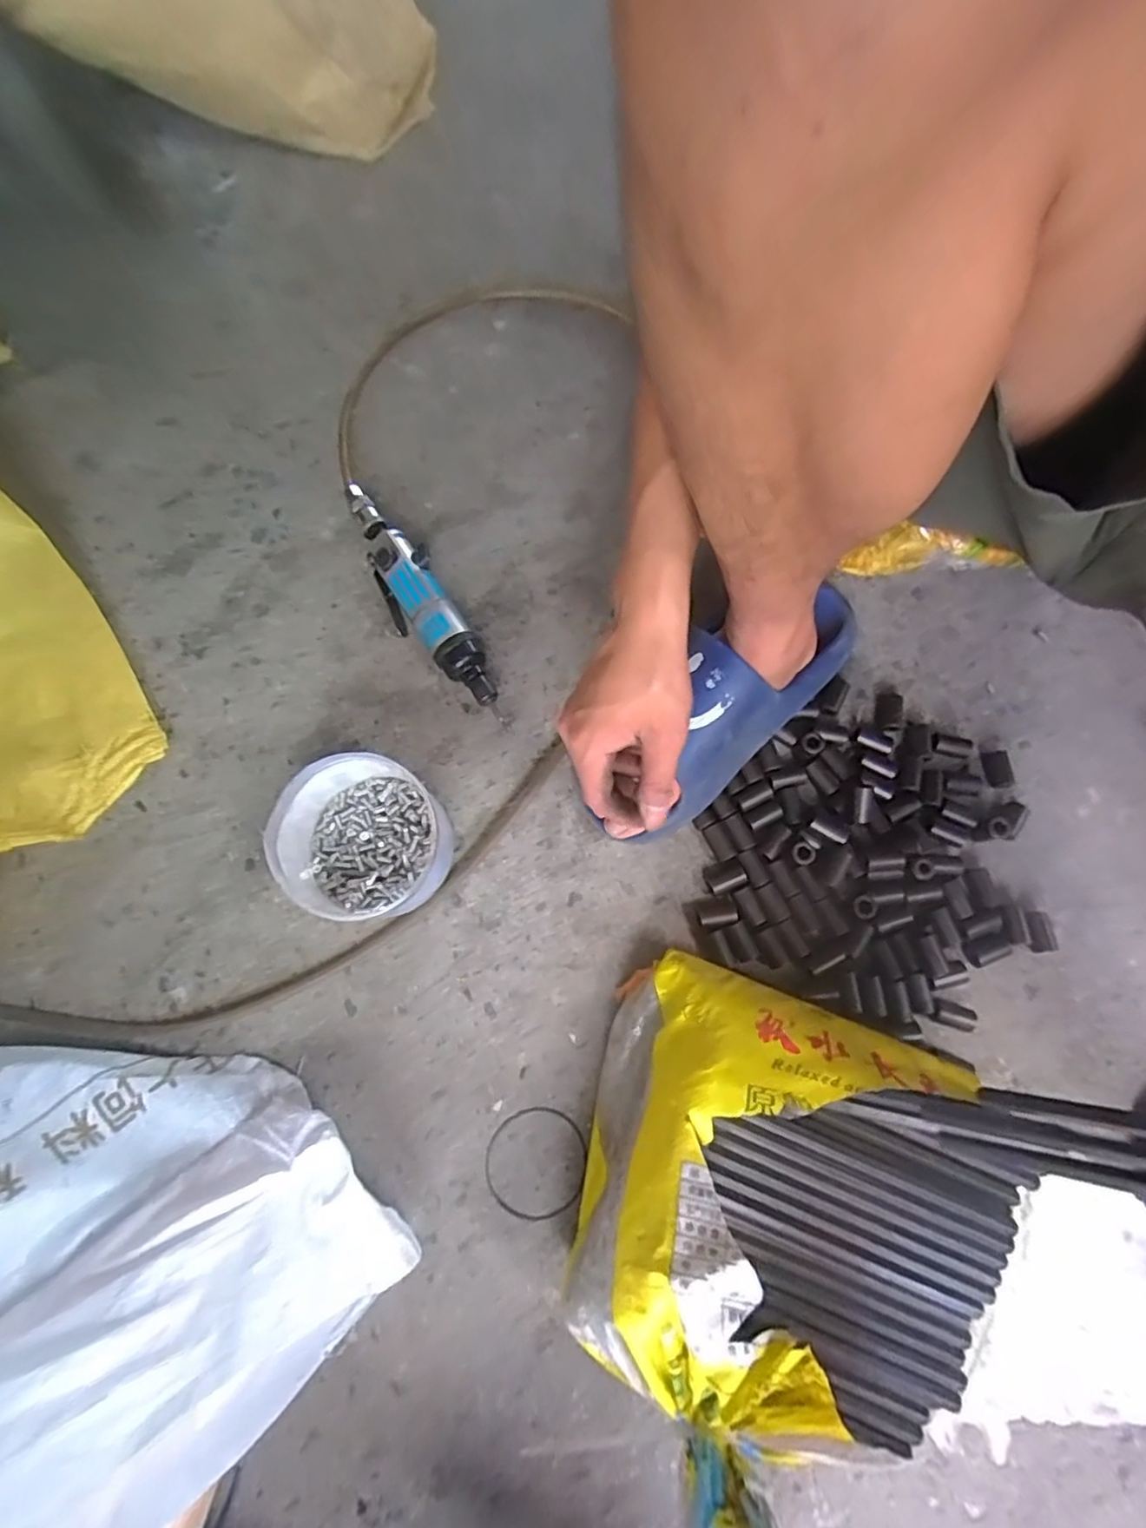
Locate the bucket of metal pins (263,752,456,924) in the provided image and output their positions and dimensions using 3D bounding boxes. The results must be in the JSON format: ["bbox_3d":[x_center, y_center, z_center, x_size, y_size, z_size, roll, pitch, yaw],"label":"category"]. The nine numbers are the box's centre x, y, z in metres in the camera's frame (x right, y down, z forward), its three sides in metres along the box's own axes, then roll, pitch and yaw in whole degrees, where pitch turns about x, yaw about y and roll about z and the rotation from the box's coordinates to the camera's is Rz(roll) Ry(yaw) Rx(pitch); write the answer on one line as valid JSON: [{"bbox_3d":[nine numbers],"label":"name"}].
[{"bbox_3d":[-0.155,0.058,0.476,0.111,0.083,0.110,0,76,-1],"label":"bucket of metal pins"}]

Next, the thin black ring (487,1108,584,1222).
[{"bbox_3d":[-0.027,0.294,0.463,0.076,0.004,0.073,0,76,-1],"label":"thin black ring"}]

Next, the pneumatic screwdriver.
[{"bbox_3d":[-0.136,-0.146,0.547,0.055,0.043,0.260,-28,78,-7],"label":"pneumatic screwdriver"}]

